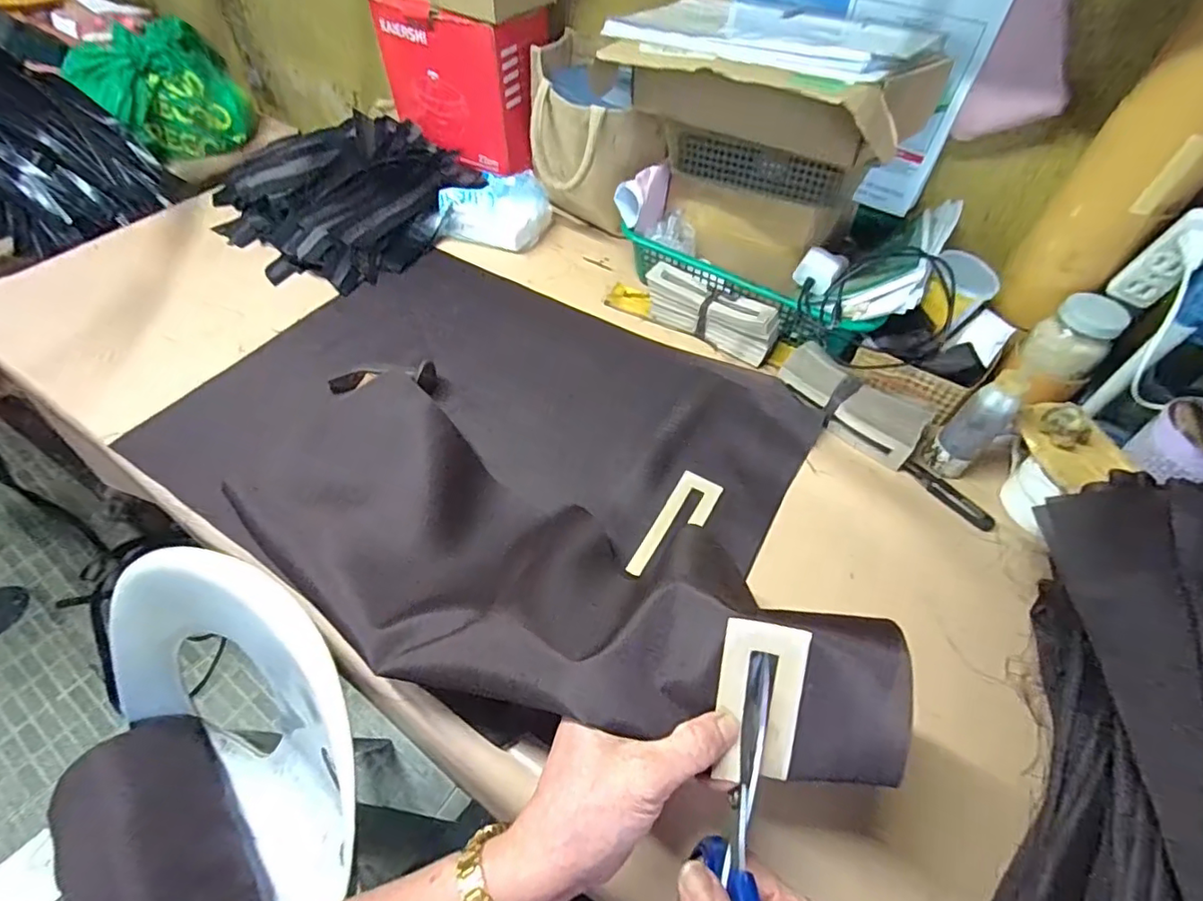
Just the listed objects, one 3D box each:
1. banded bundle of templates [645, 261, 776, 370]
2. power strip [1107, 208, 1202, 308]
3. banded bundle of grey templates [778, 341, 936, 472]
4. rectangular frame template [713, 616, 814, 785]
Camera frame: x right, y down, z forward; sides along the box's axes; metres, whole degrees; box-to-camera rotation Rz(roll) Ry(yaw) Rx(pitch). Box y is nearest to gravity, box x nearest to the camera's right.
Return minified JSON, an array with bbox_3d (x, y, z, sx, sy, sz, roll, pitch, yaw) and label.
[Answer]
[{"bbox_3d":[0.134,-0.170,0.697,0.174,0.057,0.049,30,55,18],"label":"banded bundle of templates"},{"bbox_3d":[0.542,-0.180,0.535,0.030,0.095,0.047,-33,60,-26],"label":"power strip"},{"bbox_3d":[0.273,-0.051,0.614,0.062,0.041,0.159,-36,62,-28],"label":"banded bundle of grey templates"},{"bbox_3d":[0.080,0.130,0.286,0.041,0.004,0.083,8,92,2],"label":"rectangular frame template"}]

